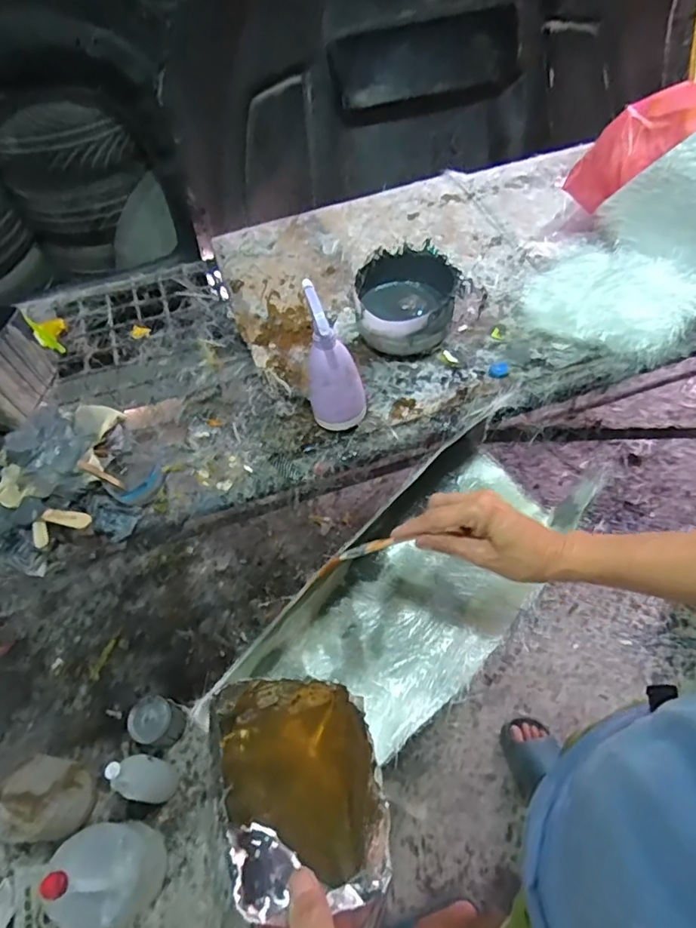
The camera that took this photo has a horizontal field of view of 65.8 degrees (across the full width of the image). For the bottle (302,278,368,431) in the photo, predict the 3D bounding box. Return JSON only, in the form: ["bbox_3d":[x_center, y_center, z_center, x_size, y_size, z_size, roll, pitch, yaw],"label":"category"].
[{"bbox_3d":[-0.021,-0.145,0.790,0.084,0.206,0.109,-8,56,-1],"label":"bottle"}]

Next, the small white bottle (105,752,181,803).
[{"bbox_3d":[-0.434,0.660,1.136,0.077,0.256,0.088,0,57,5],"label":"small white bottle"}]

